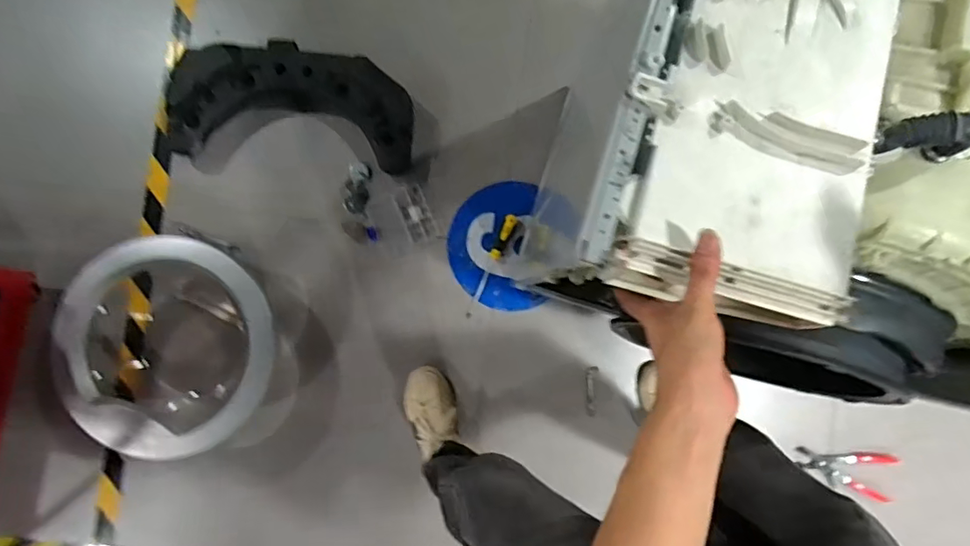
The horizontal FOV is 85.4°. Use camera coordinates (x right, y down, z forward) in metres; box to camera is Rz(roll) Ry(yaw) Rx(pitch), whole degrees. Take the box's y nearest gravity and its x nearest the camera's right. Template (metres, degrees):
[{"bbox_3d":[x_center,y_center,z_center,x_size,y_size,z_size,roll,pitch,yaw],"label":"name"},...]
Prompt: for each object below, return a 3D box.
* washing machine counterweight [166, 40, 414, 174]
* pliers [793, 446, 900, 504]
[{"bbox_3d":[-0.403,-0.357,1.114,0.498,0.063,0.245,5,87,0],"label":"washing machine counterweight"},{"bbox_3d":[0.802,0.438,1.178,0.225,0.026,0.102,13,87,0],"label":"pliers"}]

